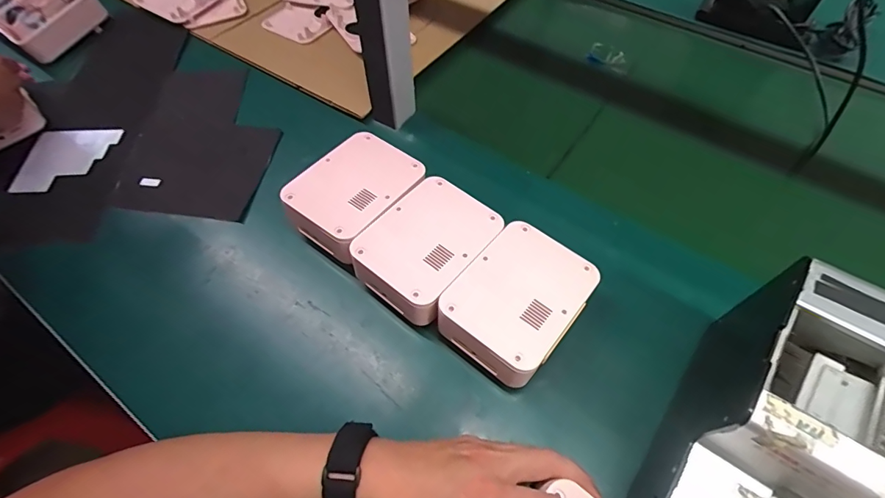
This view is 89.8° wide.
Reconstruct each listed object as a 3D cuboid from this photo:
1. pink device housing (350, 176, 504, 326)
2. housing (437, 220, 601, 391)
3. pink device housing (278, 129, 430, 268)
[{"bbox_3d":[-0.015,0.003,0.440,0.099,0.063,0.128,33,64,20],"label":"pink device housing"},{"bbox_3d":[0.068,0.050,0.407,0.098,0.062,0.128,35,65,21],"label":"housing"},{"bbox_3d":[-0.089,-0.053,0.472,0.101,0.063,0.130,37,66,22],"label":"pink device housing"}]

